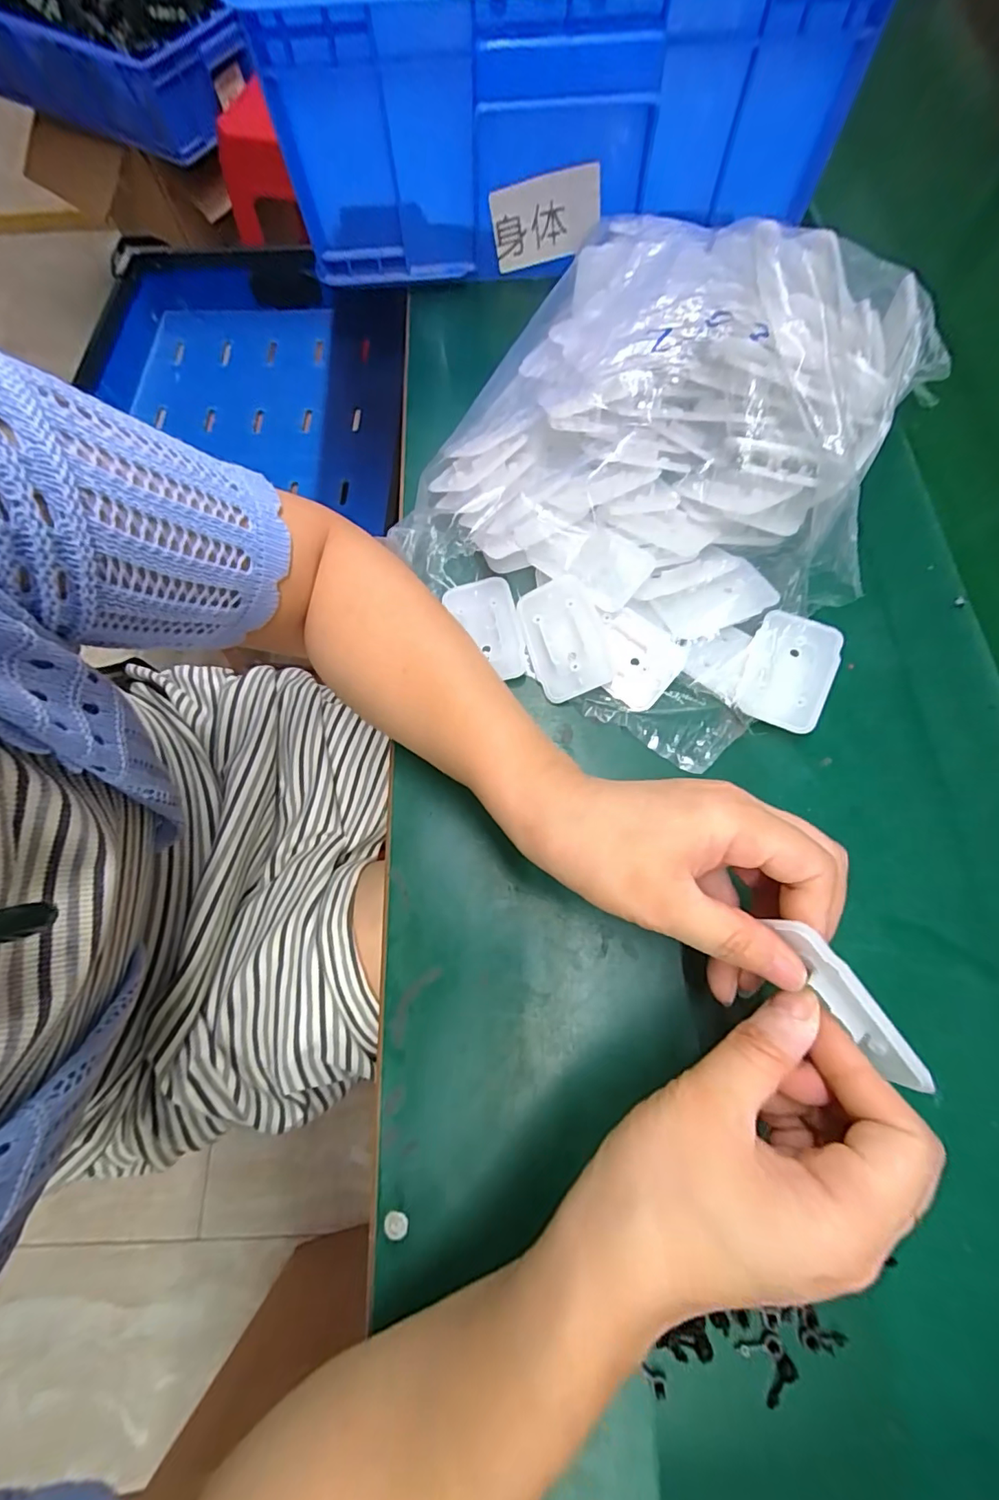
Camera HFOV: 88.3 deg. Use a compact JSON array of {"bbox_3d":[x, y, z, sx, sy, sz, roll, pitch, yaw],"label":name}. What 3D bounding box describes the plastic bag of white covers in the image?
[{"bbox_3d":[0.101,-0.184,0.300,0.263,0.101,0.321,27,73,11],"label":"plastic bag of white covers"}]

